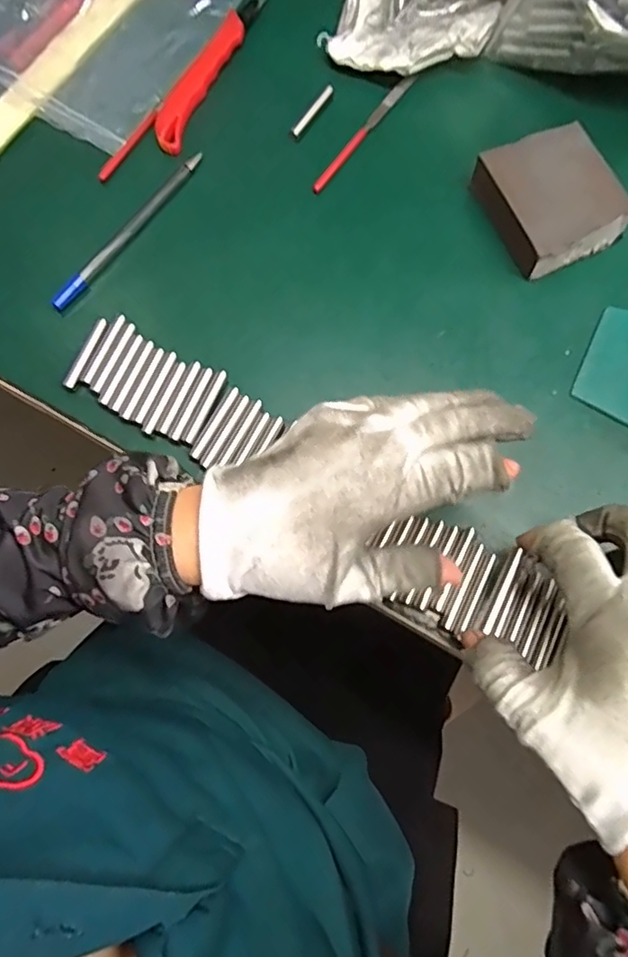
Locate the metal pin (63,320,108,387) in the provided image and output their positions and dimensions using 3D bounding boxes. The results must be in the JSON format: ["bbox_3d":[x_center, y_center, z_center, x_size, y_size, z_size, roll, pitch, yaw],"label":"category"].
[{"bbox_3d":[-0.135,-0.075,0.346,0.006,0.004,0.046,20,74,7],"label":"metal pin"}]

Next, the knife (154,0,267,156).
[{"bbox_3d":[-0.073,-0.295,0.412,0.022,0.010,0.155,21,74,7],"label":"knife"}]

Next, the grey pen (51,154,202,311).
[{"bbox_3d":[-0.118,-0.160,0.372,0.008,0.010,0.138,33,76,10],"label":"grey pen"}]

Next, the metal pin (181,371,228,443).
[{"bbox_3d":[-0.062,-0.042,0.335,0.007,0.004,0.048,23,74,8],"label":"metal pin"}]

